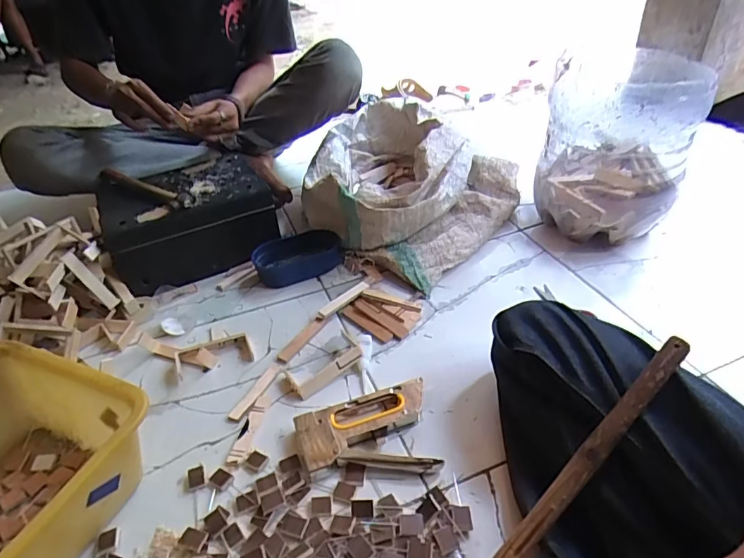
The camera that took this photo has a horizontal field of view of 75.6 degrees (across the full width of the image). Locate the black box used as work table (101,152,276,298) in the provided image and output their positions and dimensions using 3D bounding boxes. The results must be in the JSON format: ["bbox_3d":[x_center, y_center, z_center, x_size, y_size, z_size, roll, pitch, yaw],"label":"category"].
[{"bbox_3d":[-0.333,-0.105,0.903,0.287,0.147,0.224,-20,40,-19],"label":"black box used as work table"}]

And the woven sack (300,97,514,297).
[{"bbox_3d":[0.046,-0.200,0.968,0.424,0.181,0.369,23,45,31],"label":"woven sack"}]

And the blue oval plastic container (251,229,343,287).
[{"bbox_3d":[-0.132,-0.037,0.873,0.157,0.053,0.077,-21,40,-21],"label":"blue oval plastic container"}]

